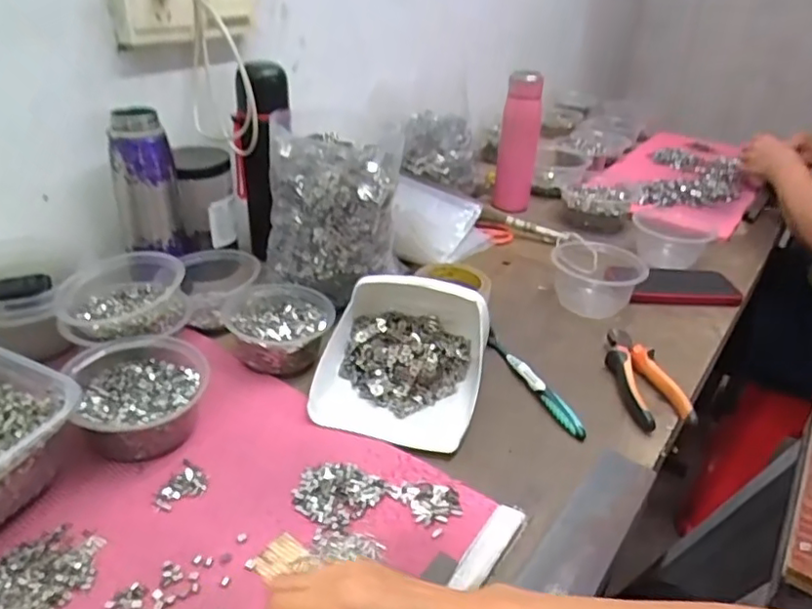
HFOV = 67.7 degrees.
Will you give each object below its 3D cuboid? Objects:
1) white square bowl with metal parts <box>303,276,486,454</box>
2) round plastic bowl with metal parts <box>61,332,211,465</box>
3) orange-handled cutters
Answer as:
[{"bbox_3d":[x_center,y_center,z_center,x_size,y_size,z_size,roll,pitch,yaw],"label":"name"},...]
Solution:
[{"bbox_3d":[-0.003,0.042,0.596,0.156,0.080,0.175,11,33,10],"label":"white square bowl with metal parts"},{"bbox_3d":[-0.228,0.077,0.525,0.103,0.064,0.118,-12,36,-26],"label":"round plastic bowl with metal parts"},{"bbox_3d":[0.246,0.071,0.638,0.054,0.026,0.151,1,33,-7],"label":"orange-handled cutters"}]

